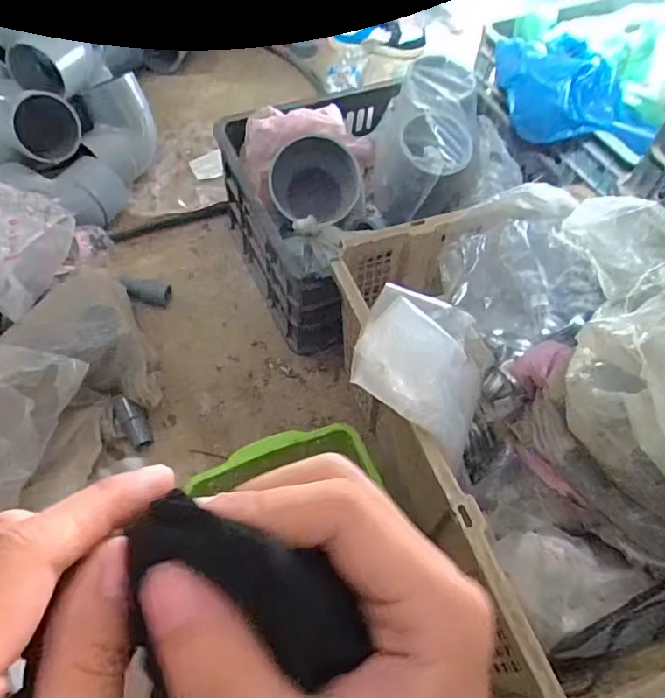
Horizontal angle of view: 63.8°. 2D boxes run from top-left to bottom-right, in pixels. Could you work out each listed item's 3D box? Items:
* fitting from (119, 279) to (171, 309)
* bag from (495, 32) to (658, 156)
[{"bbox_3d":[-0.280,-0.087,0.802,0.073,0.029,0.030,15,55,-12],"label":"fitting"},{"bbox_3d":[0.317,-0.354,0.733,0.243,0.084,0.107,40,63,21],"label":"bag"}]

